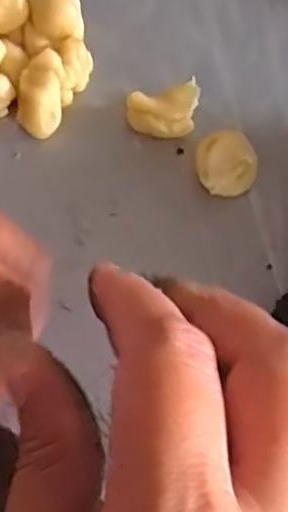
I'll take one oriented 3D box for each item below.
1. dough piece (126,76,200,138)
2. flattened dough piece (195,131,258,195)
[{"bbox_3d":[0.008,-0.064,0.305,0.029,0.019,0.026,7,68,2],"label":"dough piece"},{"bbox_3d":[0.034,-0.037,0.292,0.025,0.023,0.021,6,68,2],"label":"flattened dough piece"}]

